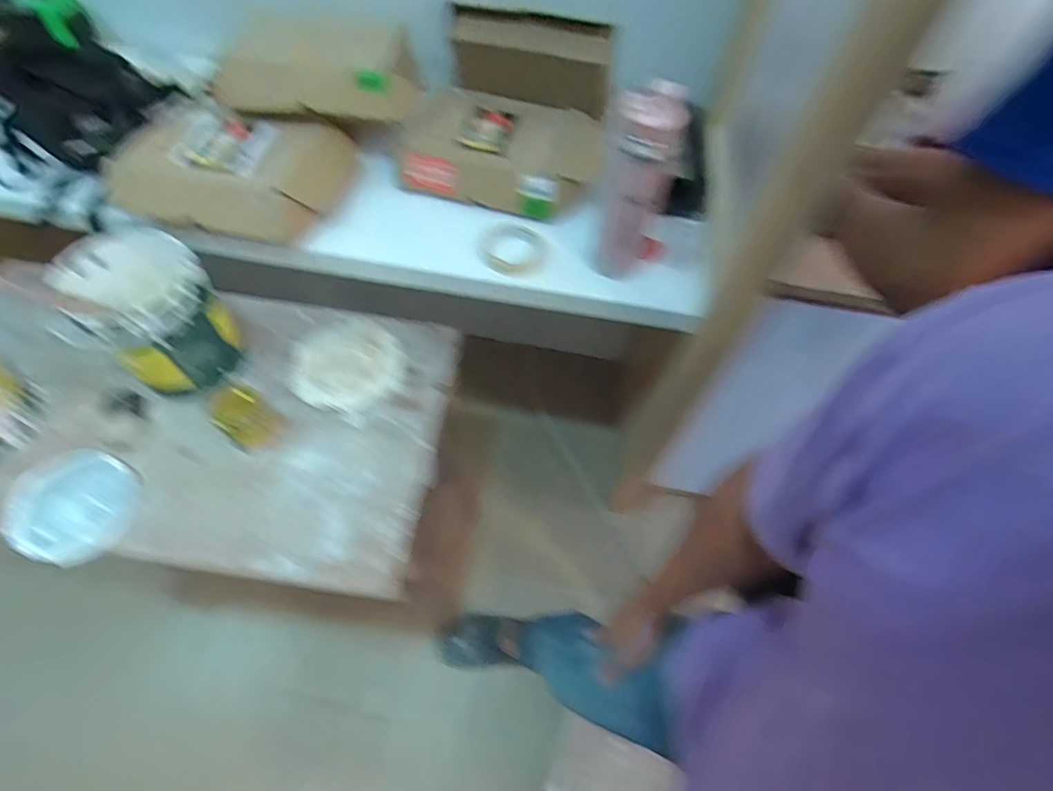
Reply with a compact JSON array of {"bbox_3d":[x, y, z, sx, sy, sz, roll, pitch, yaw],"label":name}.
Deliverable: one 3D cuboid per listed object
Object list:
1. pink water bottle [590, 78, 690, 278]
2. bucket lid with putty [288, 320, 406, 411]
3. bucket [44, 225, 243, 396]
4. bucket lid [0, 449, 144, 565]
[{"bbox_3d":[0.151,-0.291,0.730,0.099,0.277,0.088,17,58,7],"label":"pink water bottle"},{"bbox_3d":[-0.308,-0.054,0.882,0.171,0.014,0.186,2,57,-3],"label":"bucket lid with putty"},{"bbox_3d":[-0.577,-0.124,0.792,0.186,0.183,0.214,-37,67,-24],"label":"bucket"},{"bbox_3d":[-0.655,0.155,0.740,0.186,0.018,0.152,26,59,12],"label":"bucket lid"}]

